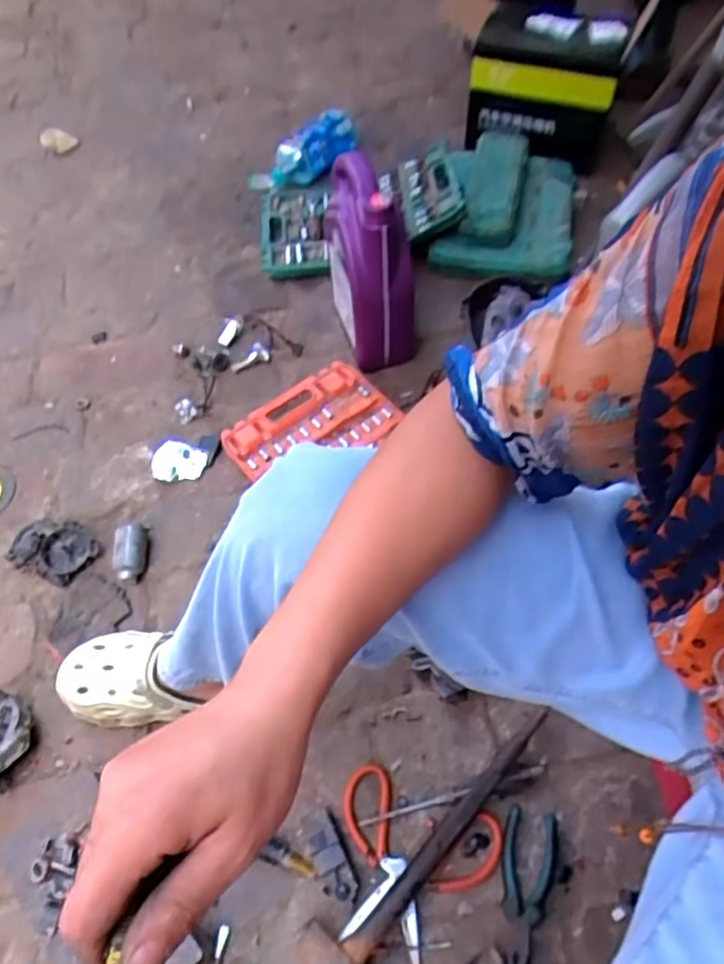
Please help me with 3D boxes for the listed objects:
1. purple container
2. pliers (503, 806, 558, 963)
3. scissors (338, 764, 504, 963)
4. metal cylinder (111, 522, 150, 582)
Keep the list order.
[{"bbox_3d":[0.012,-0.337,1.036,0.125,0.310,0.190,-6,57,-2],"label":"purple container"},{"bbox_3d":[0.174,0.445,0.690,0.056,0.017,0.191,7,58,6],"label":"pliers"},{"bbox_3d":[0.048,0.416,0.717,0.177,0.013,0.163,18,59,13],"label":"scissors"},{"bbox_3d":[-0.319,0.097,0.916,0.045,0.039,0.072,-3,57,0],"label":"metal cylinder"}]

